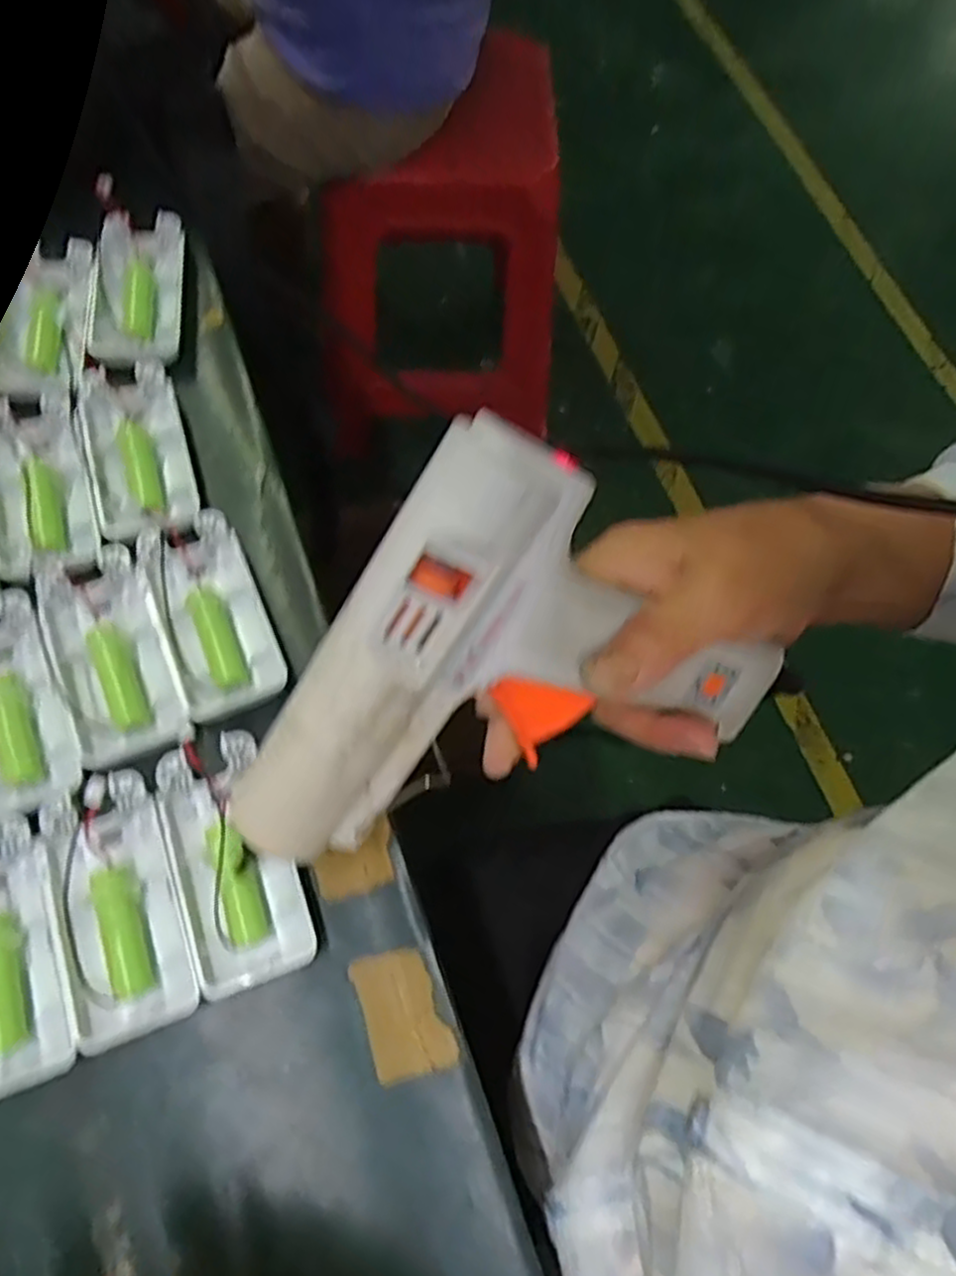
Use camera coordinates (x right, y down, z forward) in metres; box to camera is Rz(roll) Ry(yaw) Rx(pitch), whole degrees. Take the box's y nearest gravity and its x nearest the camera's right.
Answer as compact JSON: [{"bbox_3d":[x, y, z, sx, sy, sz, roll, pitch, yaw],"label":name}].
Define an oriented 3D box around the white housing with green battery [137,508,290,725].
[{"bbox_3d":[-0.120,-0.012,0.344,0.045,0.012,0.096,-22,71,-13],"label":"white housing with green battery"}]

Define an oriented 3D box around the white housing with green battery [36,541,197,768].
[{"bbox_3d":[-0.161,0.008,0.333,0.045,0.015,0.094,-22,71,-13],"label":"white housing with green battery"}]

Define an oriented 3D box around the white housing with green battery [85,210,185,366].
[{"bbox_3d":[-0.181,-0.186,0.402,0.044,0.012,0.094,-3,68,-6],"label":"white housing with green battery"}]

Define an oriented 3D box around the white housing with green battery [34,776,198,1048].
[{"bbox_3d":[-0.142,0.105,0.300,0.045,0.017,0.097,-17,70,-12],"label":"white housing with green battery"}]

